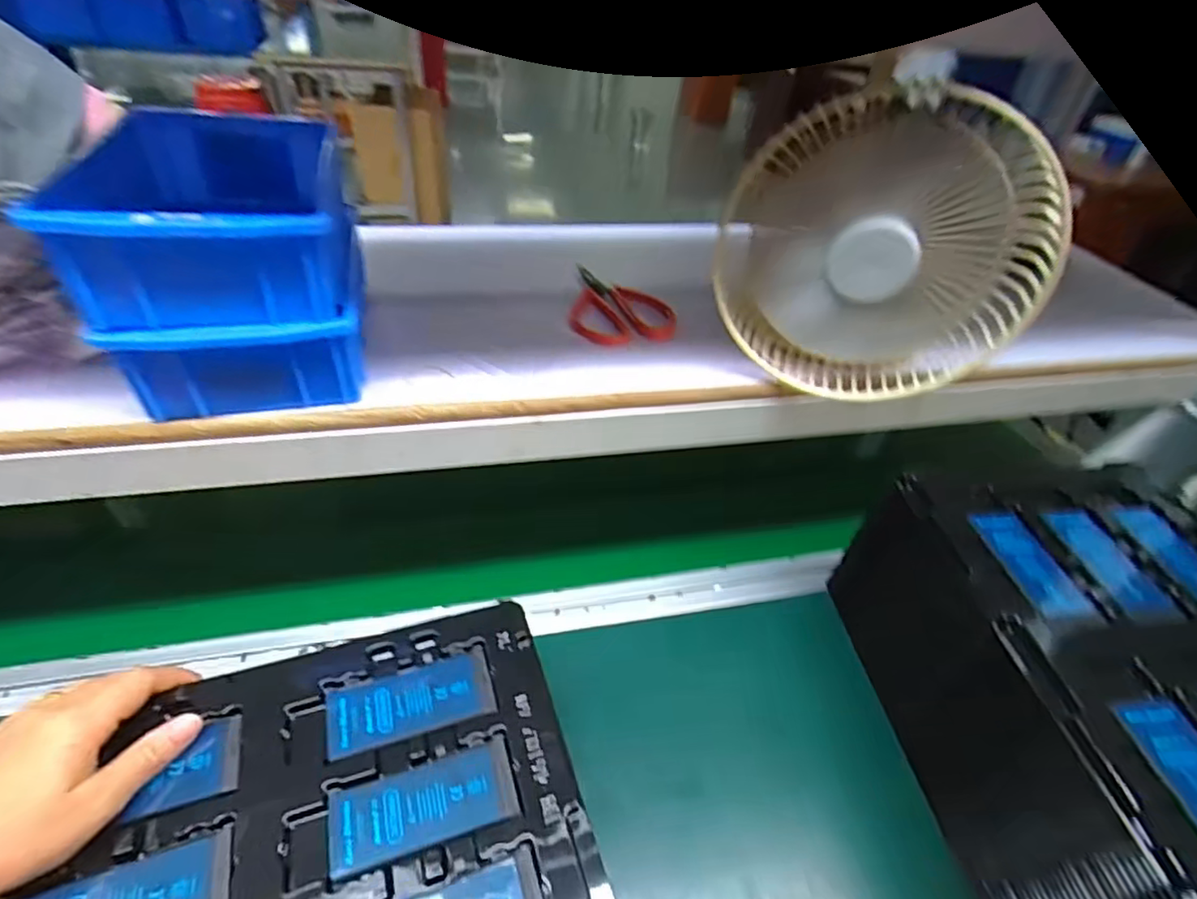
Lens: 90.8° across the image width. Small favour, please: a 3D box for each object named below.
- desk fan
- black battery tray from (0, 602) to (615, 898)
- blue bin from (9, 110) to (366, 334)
[{"bbox_3d":[0.186,-0.131,0.405,0.205,0.184,0.090,21,43,18],"label":"desk fan"},{"bbox_3d":[-0.169,0.219,0.310,0.319,0.020,0.228,-11,43,-18],"label":"black battery tray"},{"bbox_3d":[-0.228,-0.147,0.367,0.118,0.063,0.193,-9,43,-15],"label":"blue bin"}]

